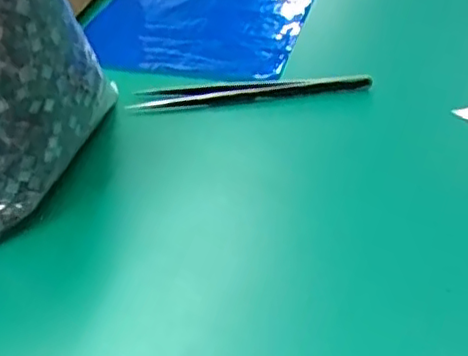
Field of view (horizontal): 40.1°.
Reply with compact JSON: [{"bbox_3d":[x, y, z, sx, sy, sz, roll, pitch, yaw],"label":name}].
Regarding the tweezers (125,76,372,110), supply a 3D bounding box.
[{"bbox_3d":[0.008,-0.049,0.357,0.129,0.012,0.017,0,42,6],"label":"tweezers"}]

